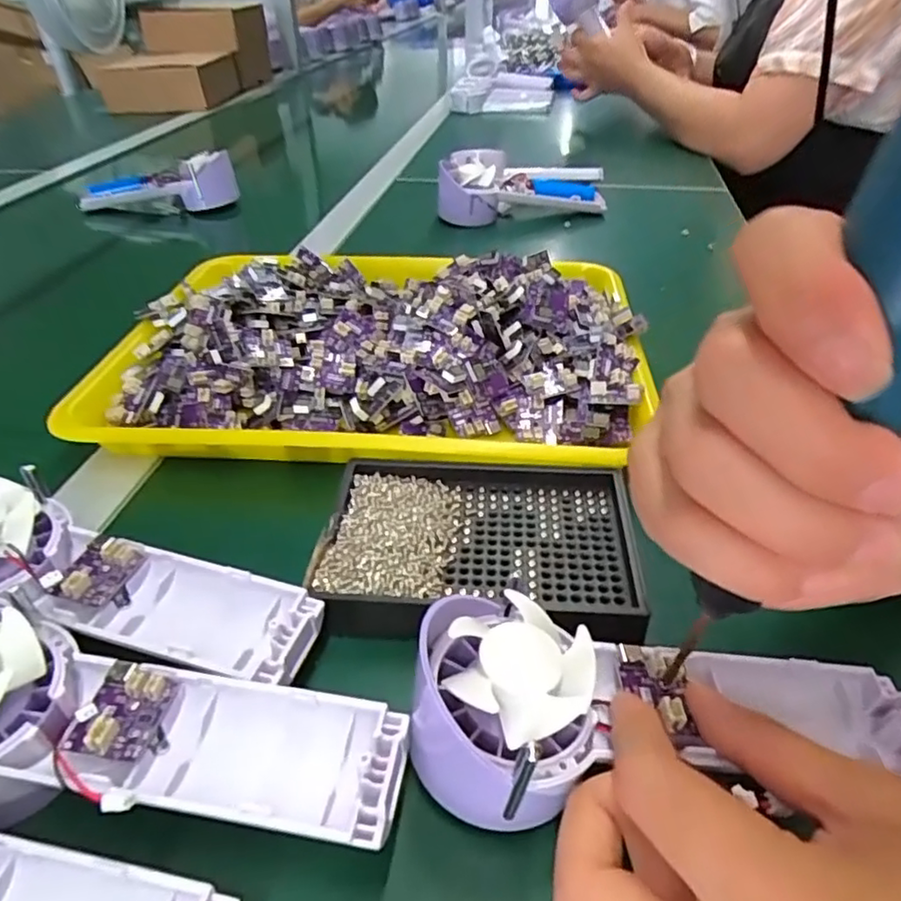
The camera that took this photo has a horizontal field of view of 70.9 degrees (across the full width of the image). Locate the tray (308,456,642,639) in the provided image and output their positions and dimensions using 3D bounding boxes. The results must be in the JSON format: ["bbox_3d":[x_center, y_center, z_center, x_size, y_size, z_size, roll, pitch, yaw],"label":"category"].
[{"bbox_3d":[0.013,0.041,0.287,0.137,0.019,0.094,3,38,4],"label":"tray"}]

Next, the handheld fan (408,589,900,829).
[{"bbox_3d":[0.074,0.085,0.219,0.172,0.044,0.061,5,37,-12],"label":"handheld fan"}]

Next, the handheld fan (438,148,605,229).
[{"bbox_3d":[0.083,-0.292,0.691,0.202,0.055,0.094,-8,39,-10],"label":"handheld fan"}]

